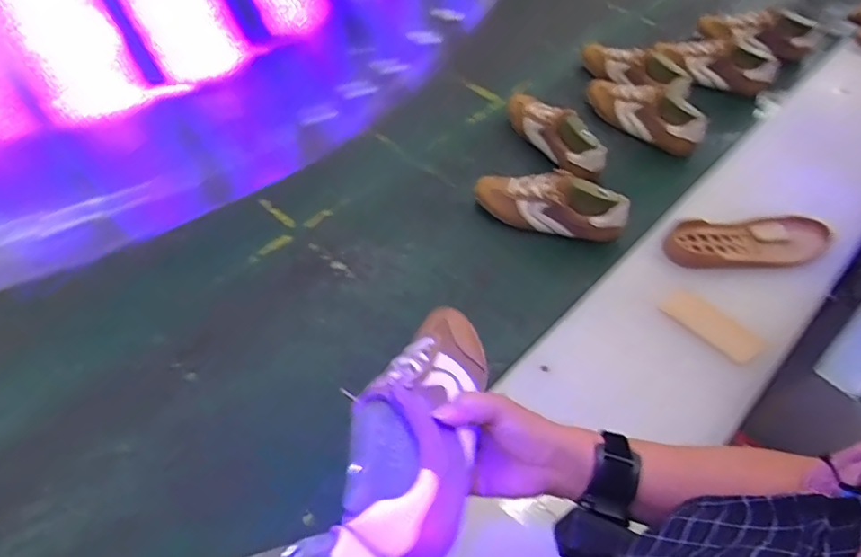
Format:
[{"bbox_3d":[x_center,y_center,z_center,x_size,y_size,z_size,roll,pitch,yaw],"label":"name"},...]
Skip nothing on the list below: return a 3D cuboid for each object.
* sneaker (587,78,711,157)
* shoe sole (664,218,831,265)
[{"bbox_3d":[0.417,-0.334,1.049,0.089,0.088,0.243,-32,60,-21],"label":"sneaker"},{"bbox_3d":[0.482,-0.056,0.809,0.269,0.026,0.078,-5,54,-3],"label":"shoe sole"}]

